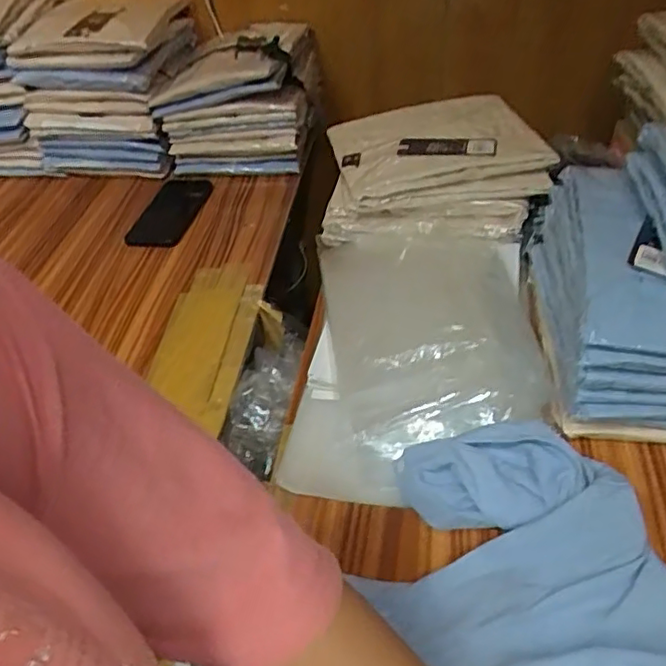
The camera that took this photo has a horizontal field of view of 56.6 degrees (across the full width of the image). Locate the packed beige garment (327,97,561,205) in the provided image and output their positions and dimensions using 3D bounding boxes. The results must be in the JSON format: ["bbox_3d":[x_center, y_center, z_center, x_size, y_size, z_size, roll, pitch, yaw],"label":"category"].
[{"bbox_3d":[0.129,-0.255,0.815,0.253,0.031,0.207,-9,41,-4],"label":"packed beige garment"}]

